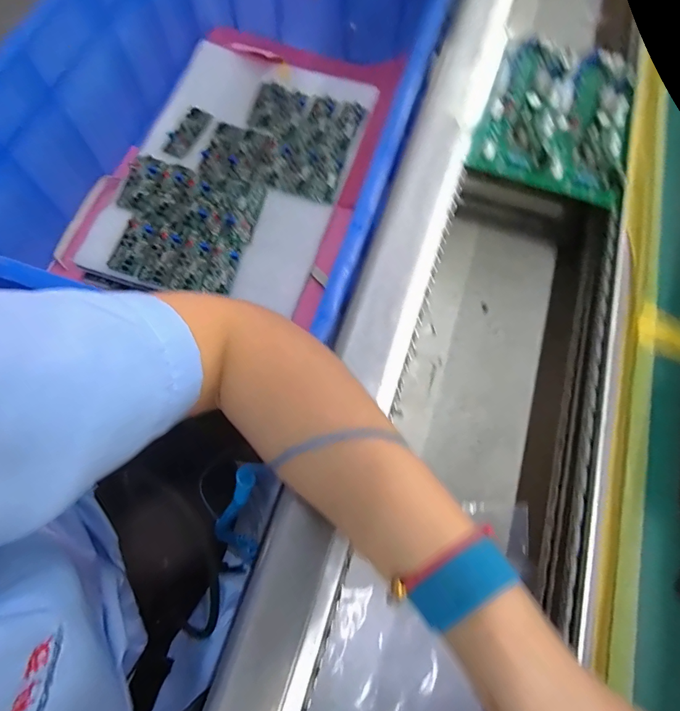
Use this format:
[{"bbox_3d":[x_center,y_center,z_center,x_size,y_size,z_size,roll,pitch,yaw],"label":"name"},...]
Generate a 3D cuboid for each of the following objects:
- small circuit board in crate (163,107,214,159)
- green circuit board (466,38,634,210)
[{"bbox_3d":[-0.207,-0.304,0.560,0.036,0.009,0.082,25,71,7],"label":"small circuit board in crate"},{"bbox_3d":[0.199,-0.225,0.380,0.130,0.026,0.178,17,70,4],"label":"green circuit board"}]

